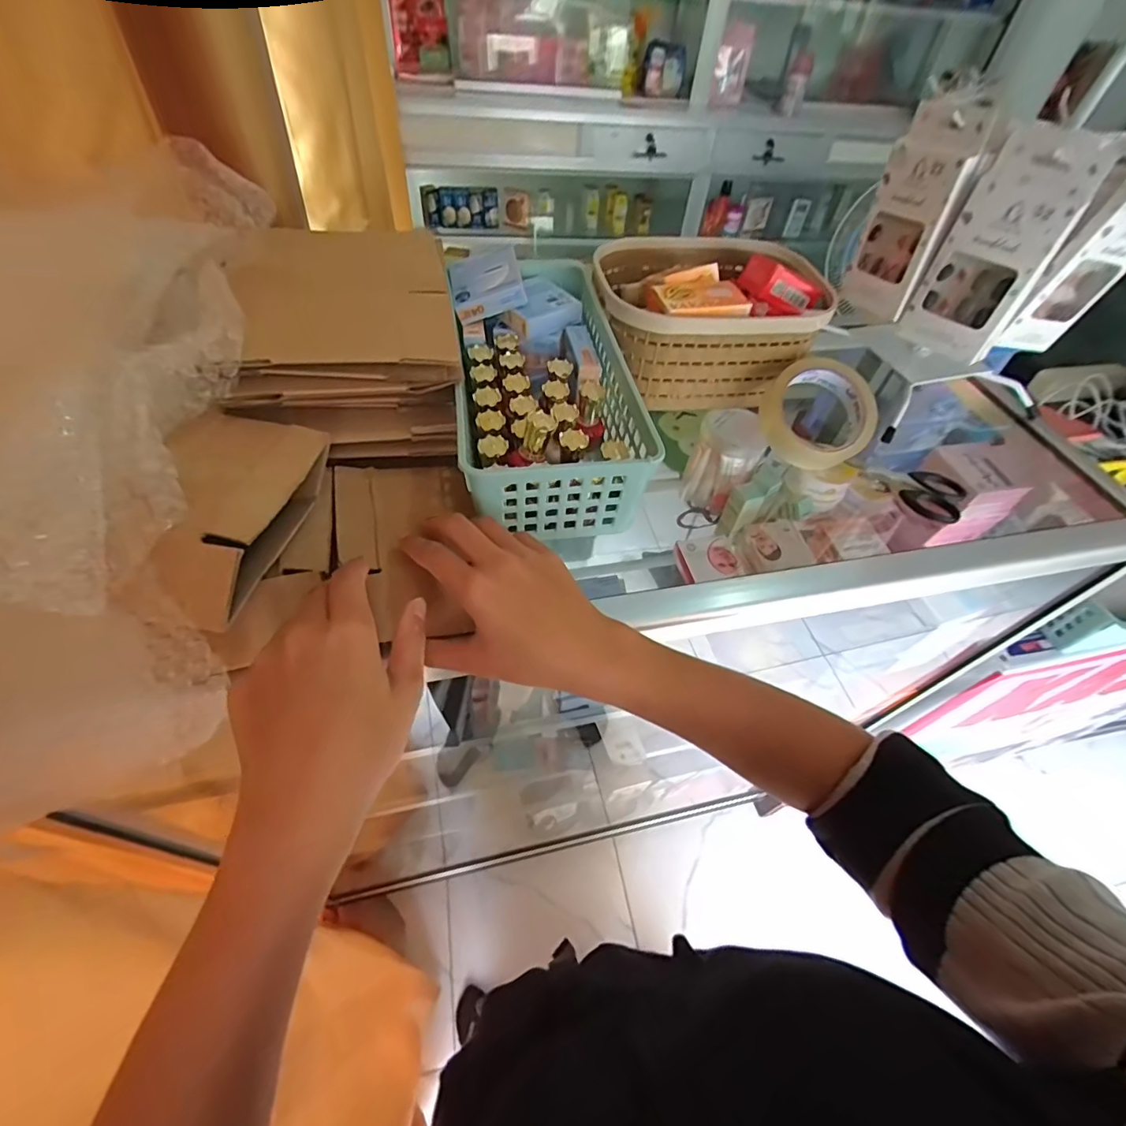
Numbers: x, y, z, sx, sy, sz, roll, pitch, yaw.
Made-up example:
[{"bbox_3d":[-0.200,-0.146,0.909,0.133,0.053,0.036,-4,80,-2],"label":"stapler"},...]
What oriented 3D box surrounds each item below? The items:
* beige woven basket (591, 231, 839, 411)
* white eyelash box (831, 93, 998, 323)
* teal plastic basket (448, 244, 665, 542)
[{"bbox_3d":[0.138,-0.247,0.517,0.216,0.100,0.164,-1,52,-7],"label":"beige woven basket"},{"bbox_3d":[0.299,-0.298,0.444,0.024,0.157,0.086,-13,55,-14],"label":"white eyelash box"},{"bbox_3d":[-0.019,-0.155,0.443,0.142,0.097,0.282,-4,52,-9],"label":"teal plastic basket"}]

